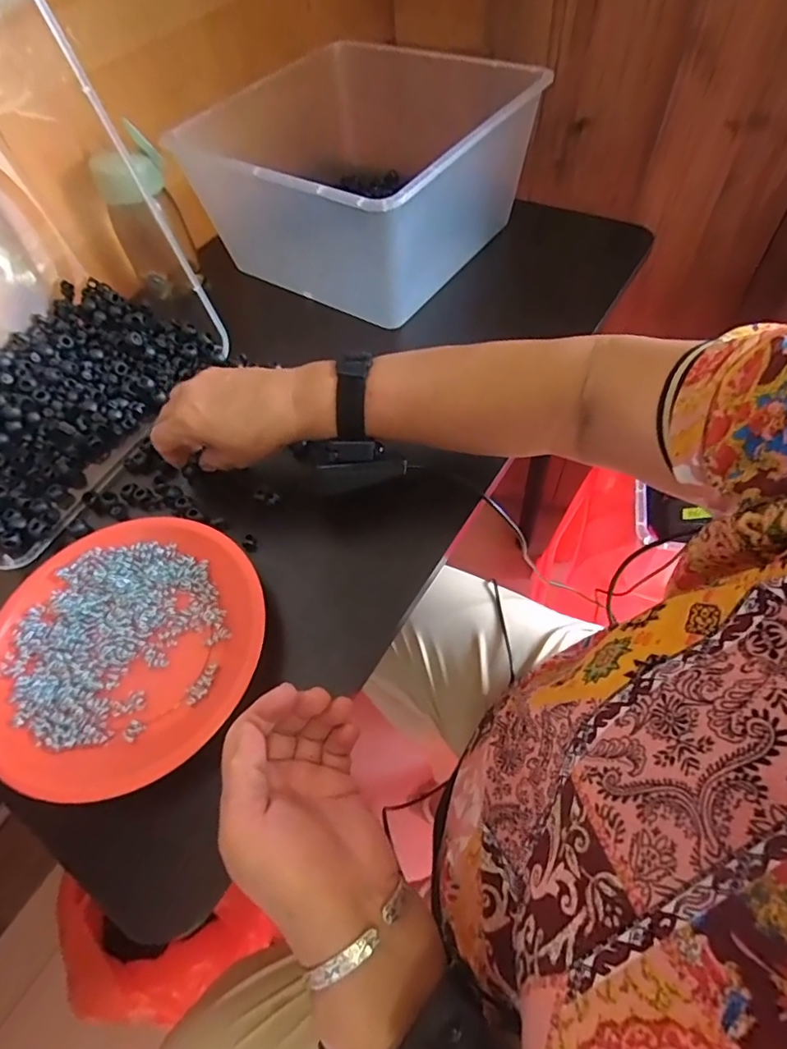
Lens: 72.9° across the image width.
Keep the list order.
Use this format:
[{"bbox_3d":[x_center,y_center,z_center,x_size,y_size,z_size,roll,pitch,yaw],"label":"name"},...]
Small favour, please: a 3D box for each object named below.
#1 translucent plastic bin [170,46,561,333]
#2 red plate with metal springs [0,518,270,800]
[{"bbox_3d":[-0.019,-0.393,0.595,0.293,0.145,0.332,28,64,21],"label":"translucent plastic bin"},{"bbox_3d":[-0.189,0.085,0.376,0.191,0.024,0.184,-2,57,4],"label":"red plate with metal springs"}]

